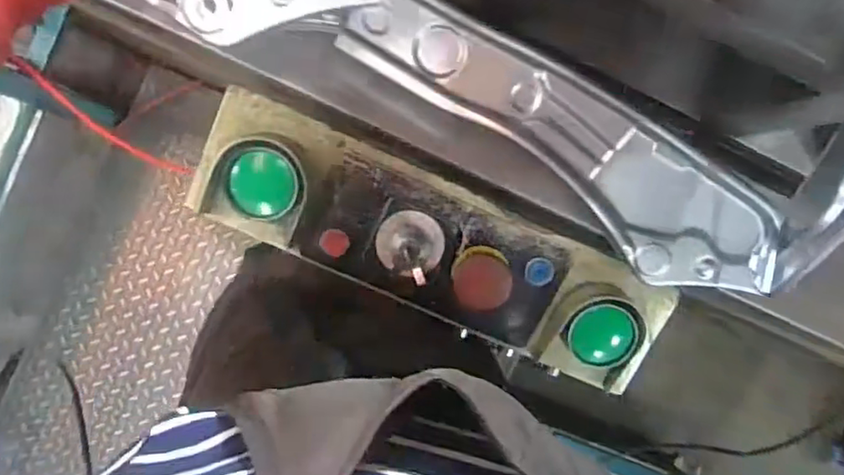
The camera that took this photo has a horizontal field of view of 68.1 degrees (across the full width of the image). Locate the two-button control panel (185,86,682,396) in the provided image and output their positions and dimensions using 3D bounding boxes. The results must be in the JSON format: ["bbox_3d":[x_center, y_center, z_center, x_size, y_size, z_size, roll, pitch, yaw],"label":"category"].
[{"bbox_3d":[0.015,0.009,0.650,0.497,0.082,0.140,25,90,-7],"label":"two-button control panel"}]

